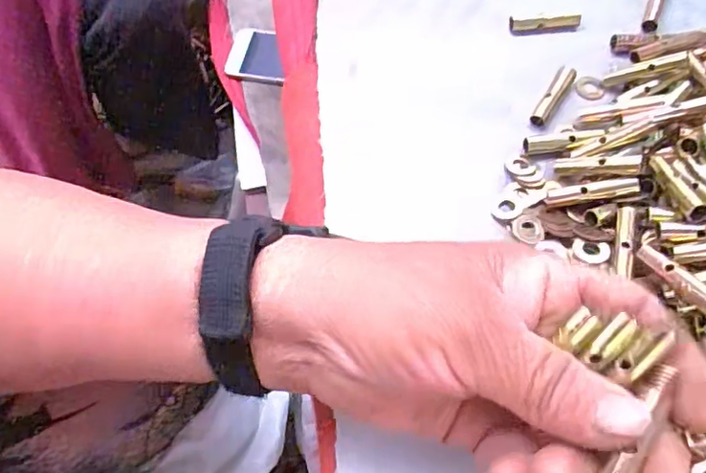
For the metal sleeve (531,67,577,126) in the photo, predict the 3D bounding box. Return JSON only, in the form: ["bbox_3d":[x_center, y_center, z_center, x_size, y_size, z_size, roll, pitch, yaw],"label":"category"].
[{"bbox_3d":[0.115,-0.080,0.330,0.009,0.009,0.042,30,66,15],"label":"metal sleeve"}]

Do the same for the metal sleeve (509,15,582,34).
[{"bbox_3d":[0.120,-0.133,0.360,0.044,0.005,0.010,-6,62,-3],"label":"metal sleeve"}]

